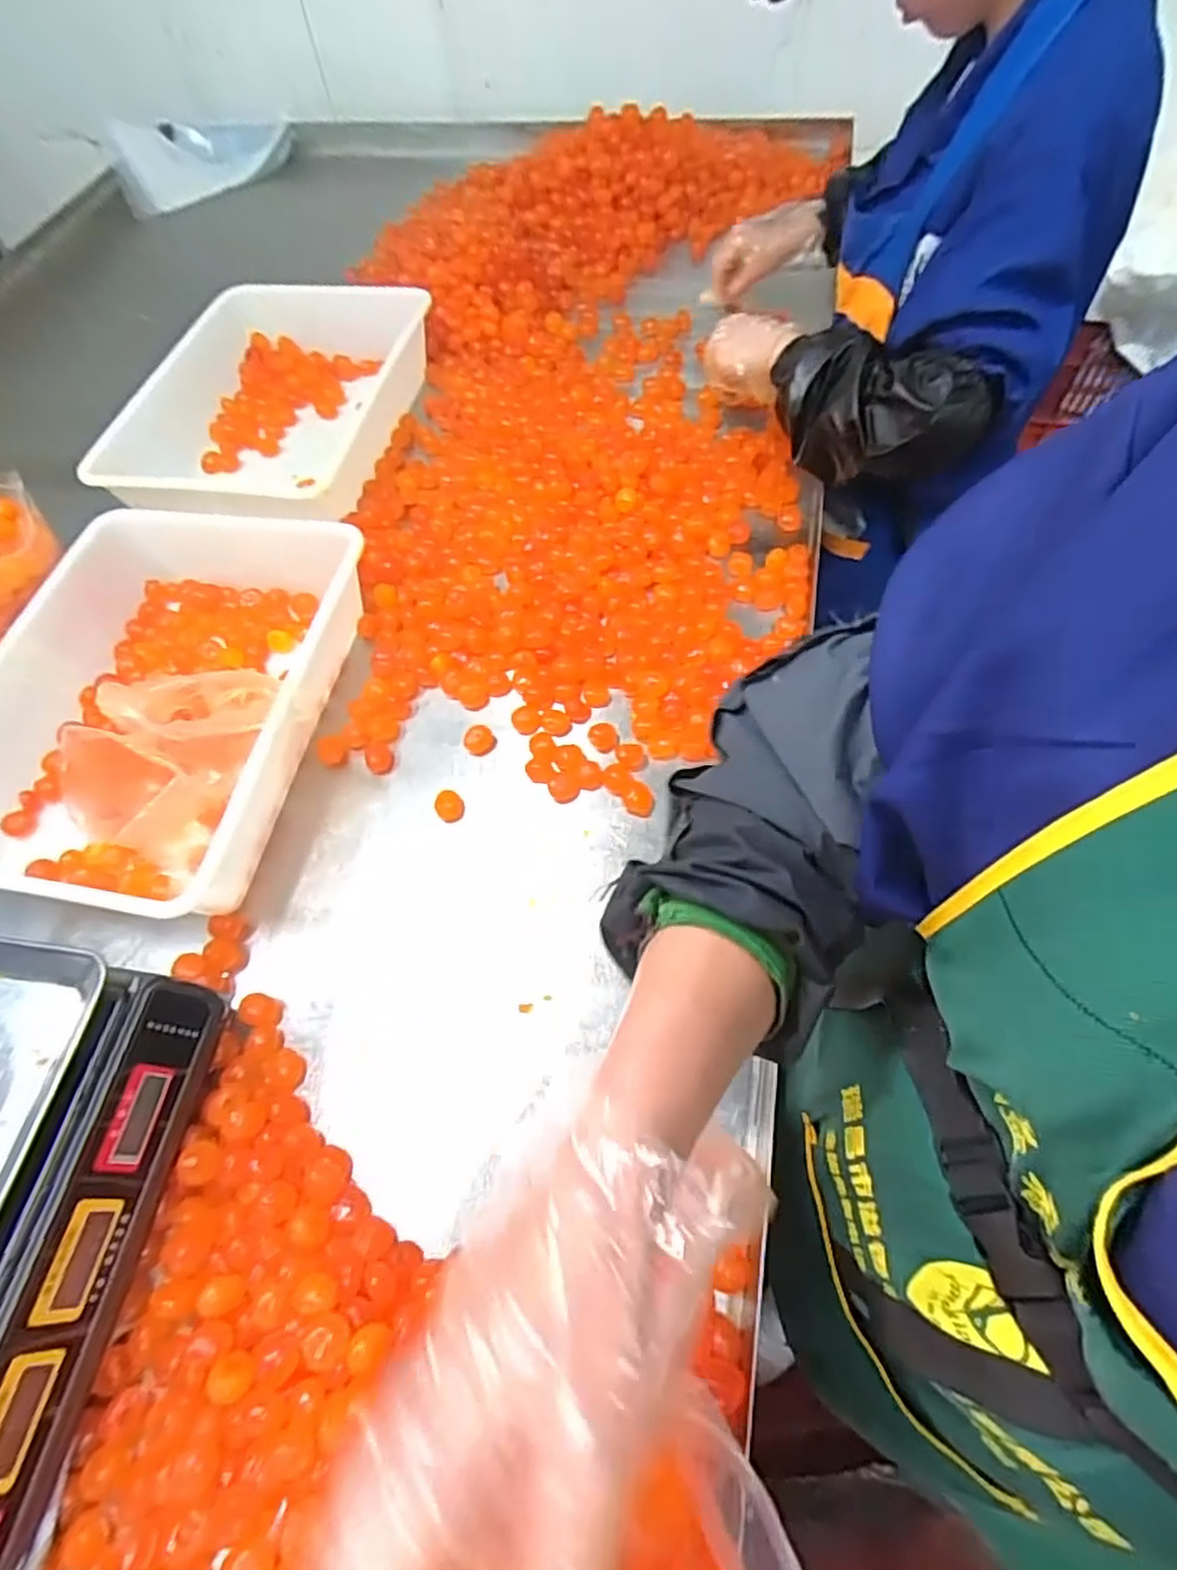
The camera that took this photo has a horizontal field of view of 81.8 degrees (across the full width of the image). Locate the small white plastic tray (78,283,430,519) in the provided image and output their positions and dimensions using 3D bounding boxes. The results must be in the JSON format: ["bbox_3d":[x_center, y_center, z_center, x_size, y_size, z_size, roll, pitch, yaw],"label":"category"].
[{"bbox_3d":[-0.405,-0.477,0.863,0.309,0.087,0.418,9,62,7],"label":"small white plastic tray"}]

